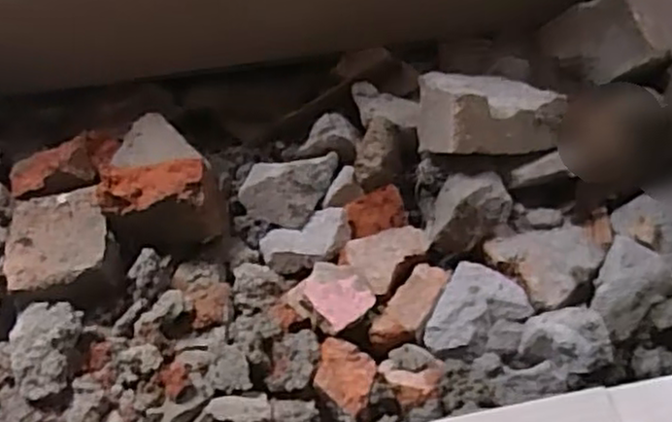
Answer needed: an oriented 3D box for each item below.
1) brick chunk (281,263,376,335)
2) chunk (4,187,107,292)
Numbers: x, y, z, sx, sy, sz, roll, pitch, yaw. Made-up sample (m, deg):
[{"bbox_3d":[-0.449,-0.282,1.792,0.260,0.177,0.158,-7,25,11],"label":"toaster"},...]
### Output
[{"bbox_3d":[-0.003,0.061,0.515,0.053,0.018,0.052,-36,57,-22],"label":"brick chunk"},{"bbox_3d":[-0.215,0.024,0.549,0.075,0.028,0.080,-10,51,-3],"label":"chunk"}]

